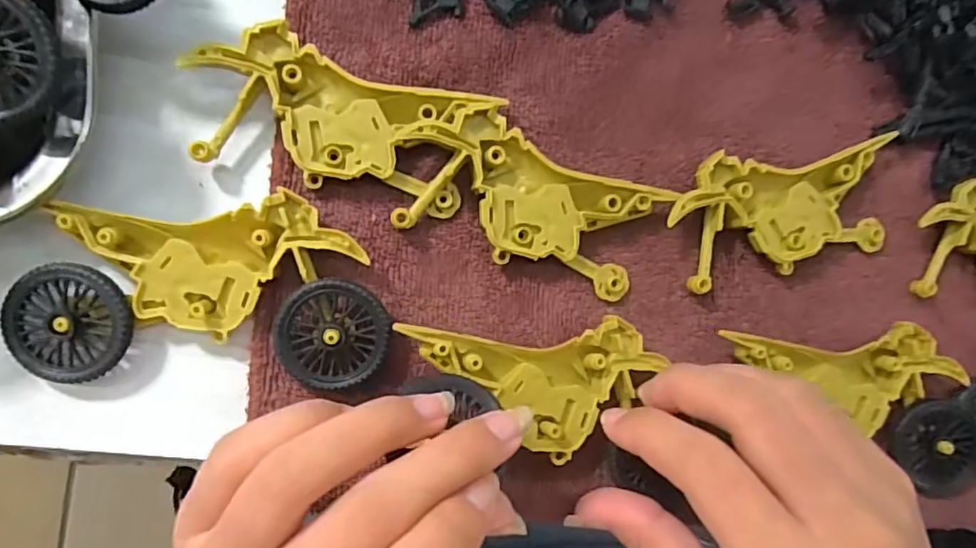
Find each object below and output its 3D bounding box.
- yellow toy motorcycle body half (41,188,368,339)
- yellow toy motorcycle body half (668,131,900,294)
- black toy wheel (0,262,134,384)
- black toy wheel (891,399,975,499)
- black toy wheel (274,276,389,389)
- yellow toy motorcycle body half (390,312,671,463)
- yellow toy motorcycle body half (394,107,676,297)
[{"bbox_3d":[-0.089,-0.003,0.190,0.089,0.013,0.043,-6,88,-11],"label":"yellow toy motorcycle body half"},{"bbox_3d":[0.118,-0.026,0.227,0.097,0.013,0.048,-12,89,-11],"label":"yellow toy motorcycle body half"},{"bbox_3d":[-0.136,0.016,0.185,0.037,0.012,0.037,1,86,-10],"label":"black toy wheel"},{"bbox_3d":[0.185,0.070,0.229,0.034,0.006,0.039,-36,93,-10],"label":"black toy wheel"},{"bbox_3d":[-0.053,0.021,0.194,0.036,0.013,0.036,1,86,-10],"label":"black toy wheel"},{"bbox_3d":[0.016,0.039,0.201,0.094,0.010,0.048,8,86,-19],"label":"yellow toy motorcycle body half"},{"bbox_3d":[0.014,-0.027,0.208,0.096,0.015,0.046,19,83,-9],"label":"yellow toy motorcycle body half"}]

